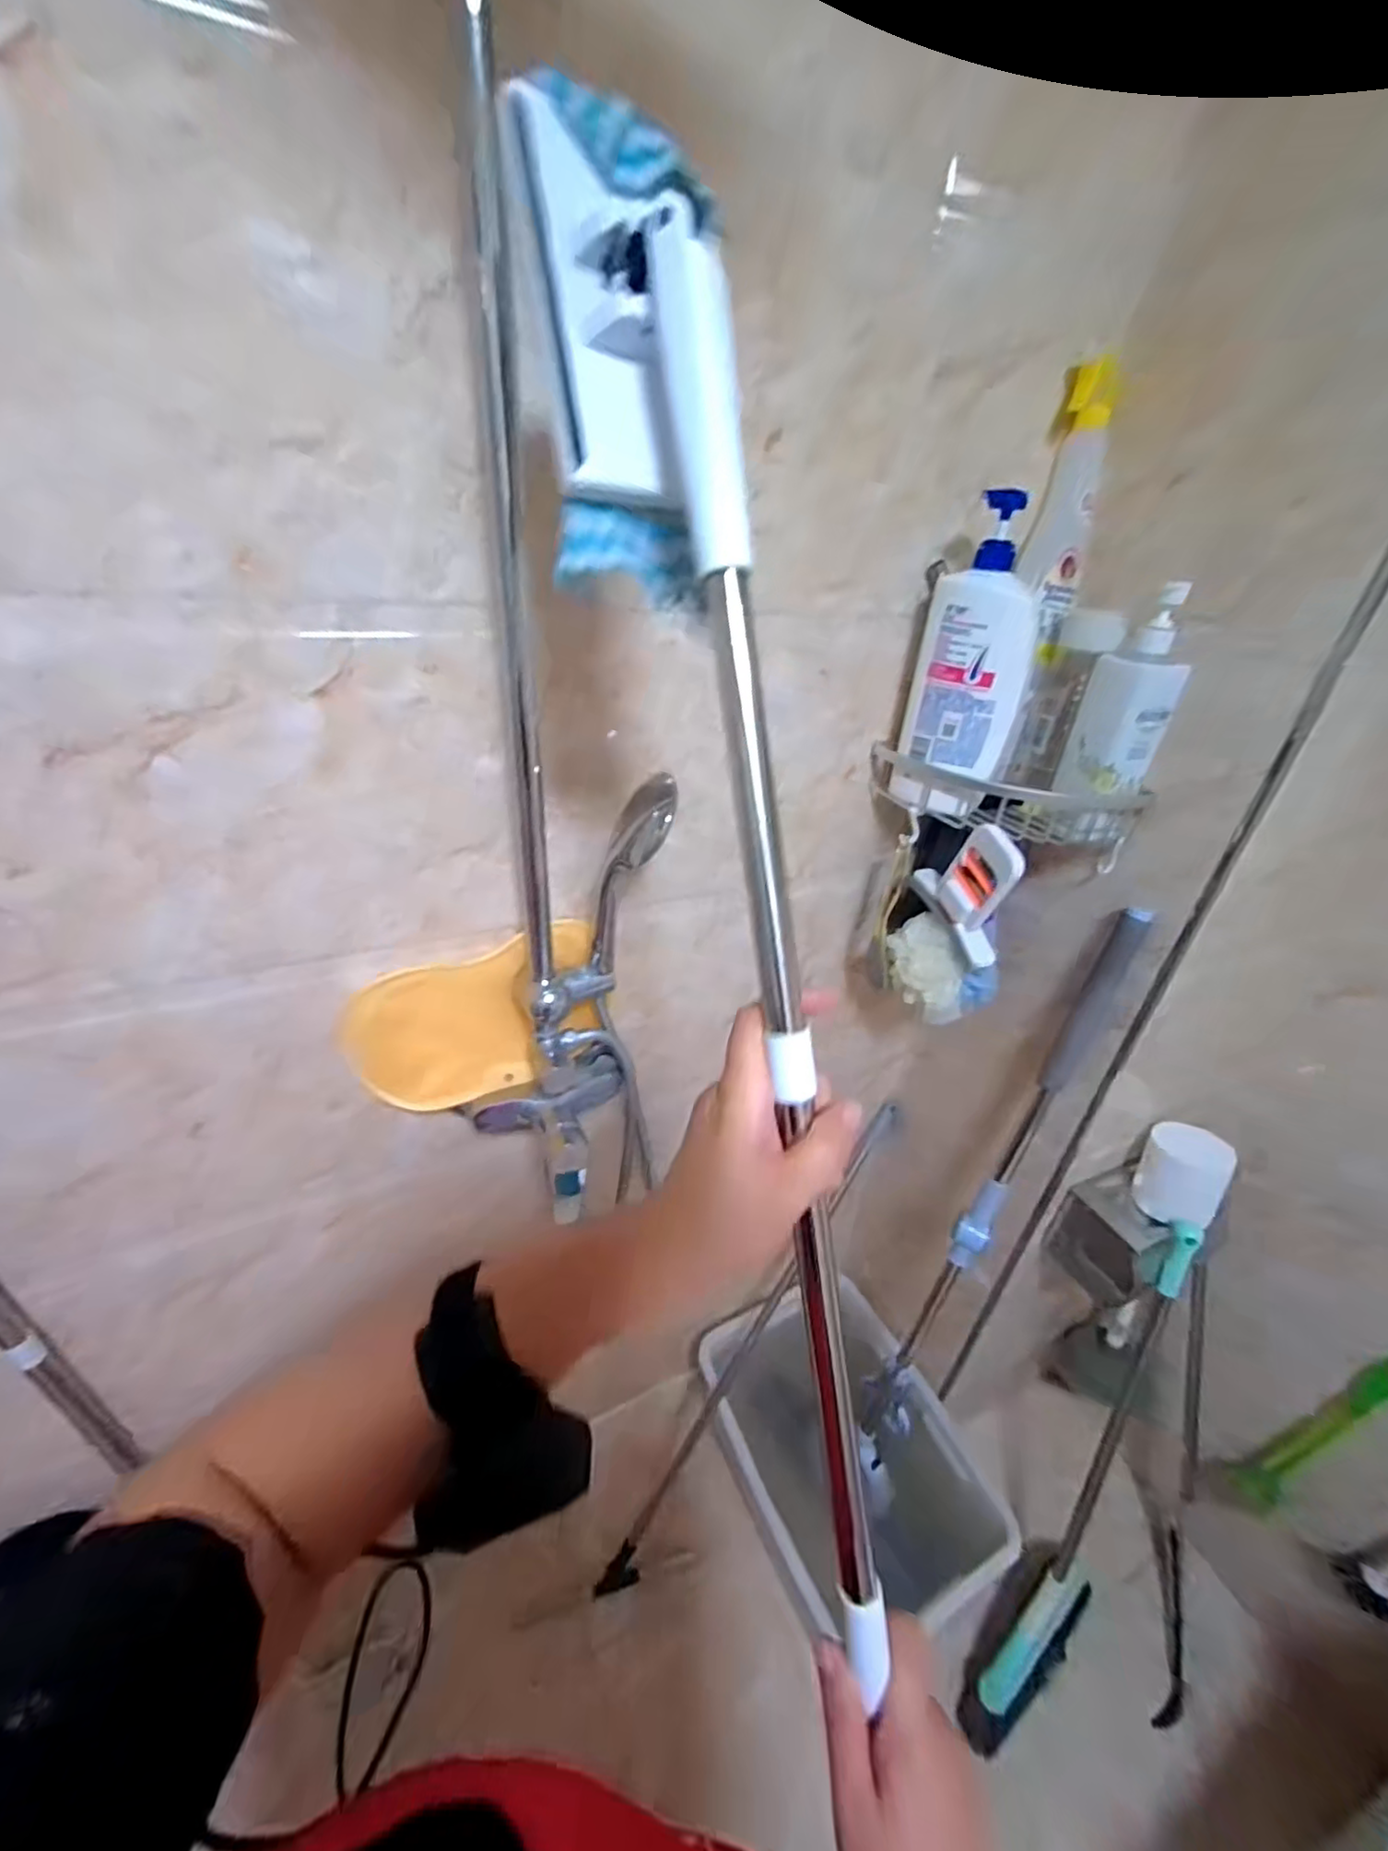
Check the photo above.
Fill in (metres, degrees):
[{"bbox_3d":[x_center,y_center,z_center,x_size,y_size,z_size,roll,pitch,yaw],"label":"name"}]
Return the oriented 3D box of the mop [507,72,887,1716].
[{"bbox_3d":[0.028,0.015,0.308,0.073,0.740,0.079,-14,6,-28],"label":"mop"}]

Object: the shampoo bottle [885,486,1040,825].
[{"bbox_3d":[0.279,-0.251,0.645,0.107,0.269,0.052,11,32,10],"label":"shampoo bottle"}]

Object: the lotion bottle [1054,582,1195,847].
[{"bbox_3d":[0.417,-0.196,0.630,0.071,0.215,0.056,8,31,6],"label":"lotion bottle"}]

